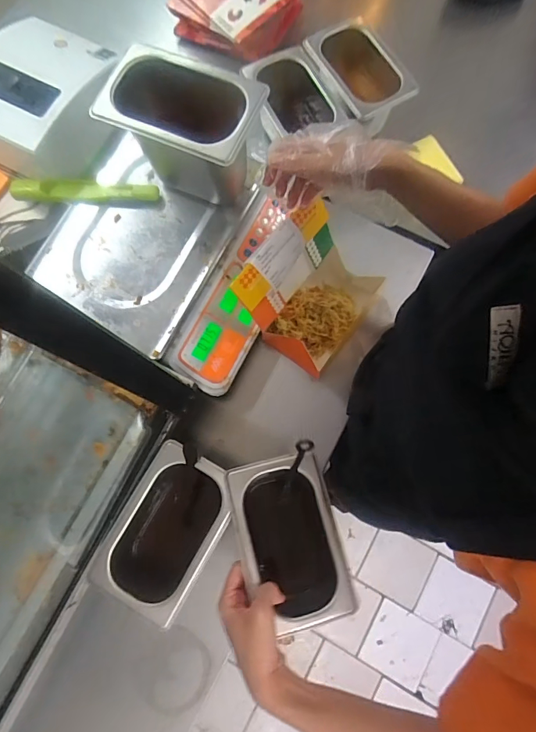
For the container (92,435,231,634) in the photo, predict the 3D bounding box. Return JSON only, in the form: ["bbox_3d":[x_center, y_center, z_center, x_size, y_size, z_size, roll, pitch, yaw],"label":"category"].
[{"bbox_3d":[-0.114,0.192,0.508,0.108,0.080,0.172,29,81,7],"label":"container"}]

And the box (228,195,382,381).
[{"bbox_3d":[0.062,-0.107,0.600,0.149,0.157,0.167,35,81,7],"label":"box"}]

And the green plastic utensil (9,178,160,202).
[{"bbox_3d":[-0.261,-0.249,0.591,0.211,0.020,0.032,0,79,1],"label":"green plastic utensil"}]

